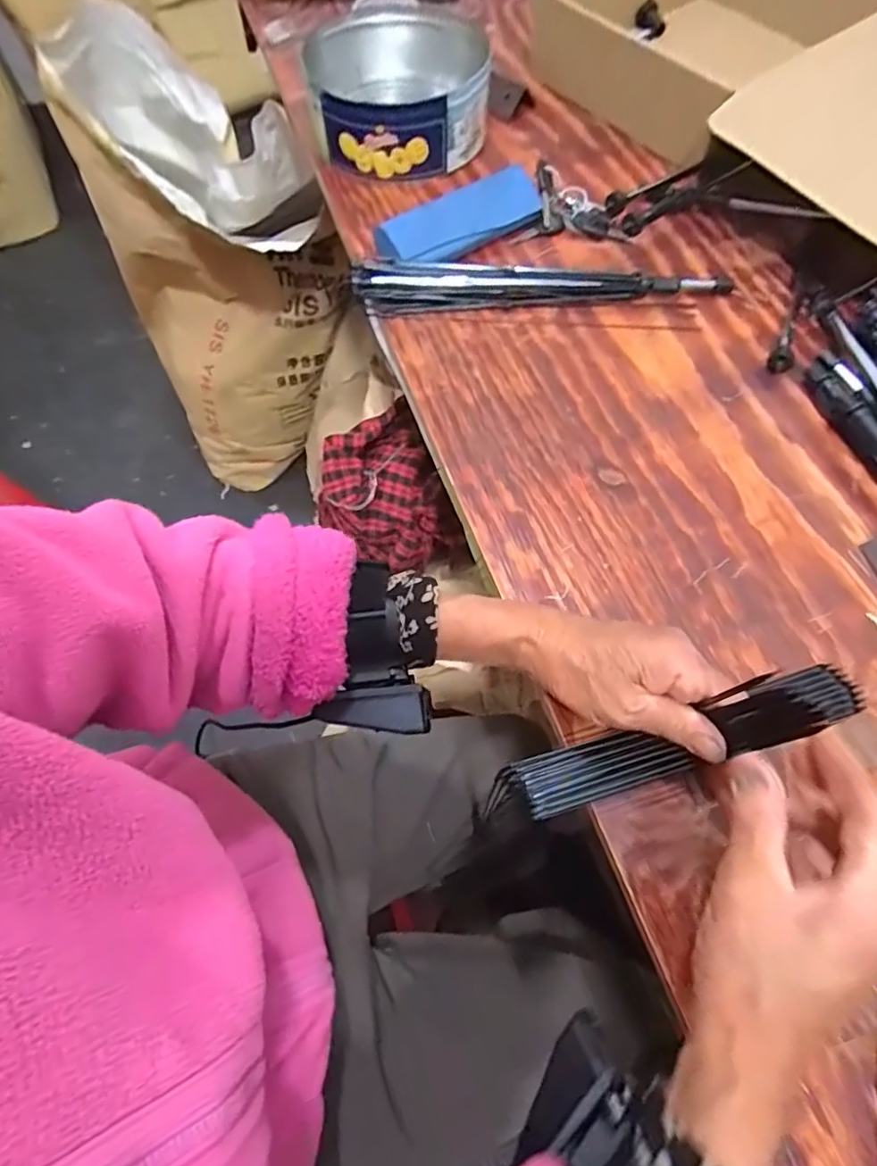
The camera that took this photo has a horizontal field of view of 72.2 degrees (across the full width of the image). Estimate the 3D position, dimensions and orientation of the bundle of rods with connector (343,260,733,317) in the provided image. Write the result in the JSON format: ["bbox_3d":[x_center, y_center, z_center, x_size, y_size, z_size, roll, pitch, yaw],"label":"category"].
[{"bbox_3d":[0.095,-0.273,0.542,0.336,0.026,0.042,-4,64,-3],"label":"bundle of rods with connector"}]

